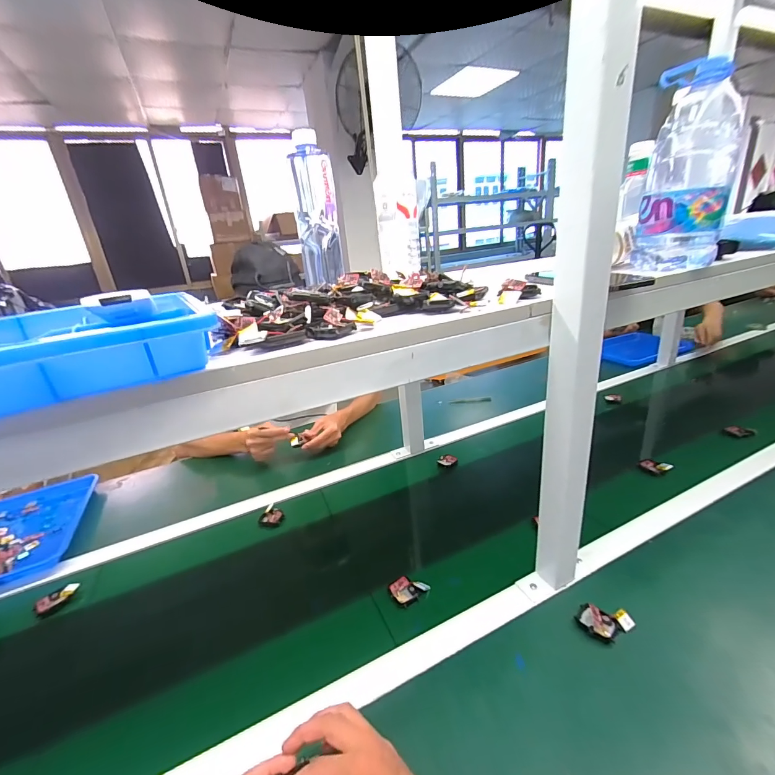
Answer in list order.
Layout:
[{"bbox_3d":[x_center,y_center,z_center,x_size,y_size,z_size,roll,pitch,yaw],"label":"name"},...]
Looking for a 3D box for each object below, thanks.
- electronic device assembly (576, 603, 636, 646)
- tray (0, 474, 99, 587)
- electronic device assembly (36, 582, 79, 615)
[{"bbox_3d":[0.286,0.308,0.494,0.066,0.013,0.042,2,24,20],"label":"electronic device assembly"},{"bbox_3d":[-0.778,0.300,0.782,0.243,0.032,0.326,-16,24,-21],"label":"tray"},{"bbox_3d":[-0.551,0.348,0.629,0.028,0.016,0.058,8,26,32],"label":"electronic device assembly"}]

